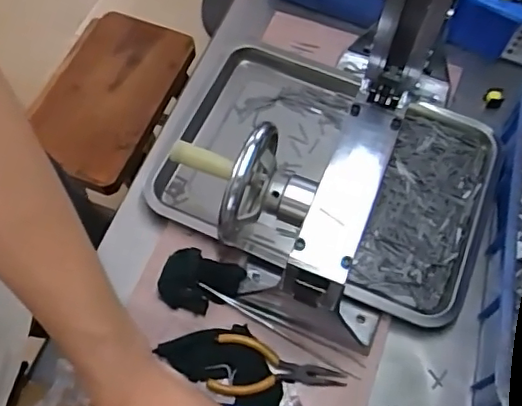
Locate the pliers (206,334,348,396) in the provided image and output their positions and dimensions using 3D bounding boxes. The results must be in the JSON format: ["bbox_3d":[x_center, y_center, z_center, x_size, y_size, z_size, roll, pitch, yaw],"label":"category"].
[{"bbox_3d":[0.015,0.156,0.517,0.122,0.010,0.050,10,63,4],"label":"pliers"}]

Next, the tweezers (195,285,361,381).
[{"bbox_3d":[0.019,0.118,0.543,0.172,0.010,0.018,27,65,12],"label":"tweezers"}]

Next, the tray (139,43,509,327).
[{"bbox_3d":[0.070,-0.038,0.613,0.343,0.020,0.251,22,64,10],"label":"tray"}]

